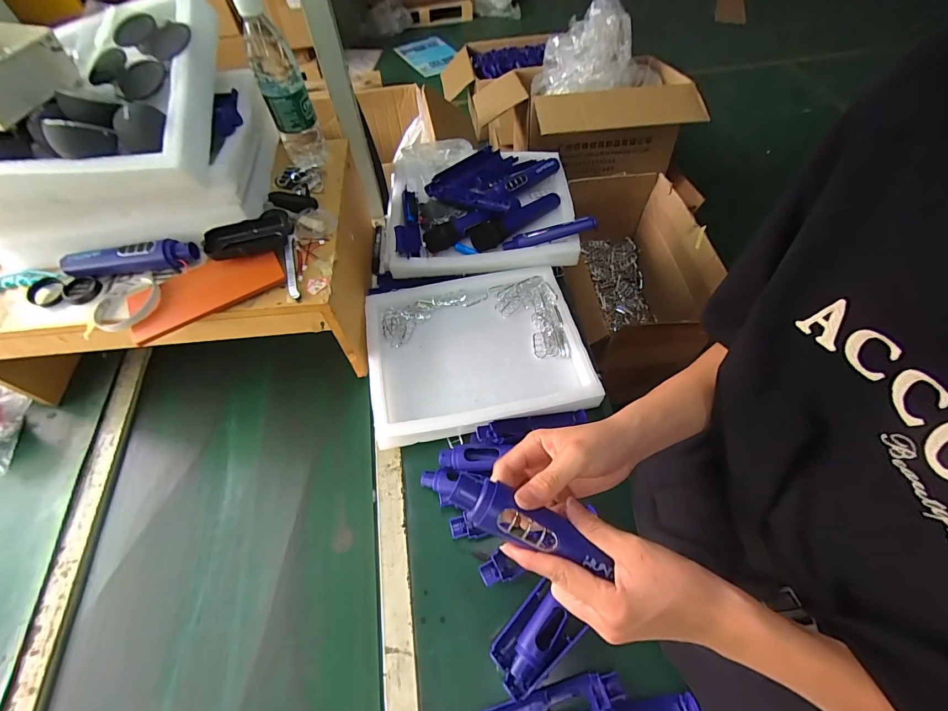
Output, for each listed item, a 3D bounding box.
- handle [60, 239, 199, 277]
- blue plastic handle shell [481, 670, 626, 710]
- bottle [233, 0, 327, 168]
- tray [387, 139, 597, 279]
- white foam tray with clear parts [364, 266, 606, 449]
[{"bbox_3d":[-0.472,-0.133,0.560,0.177,0.030,0.028,-7,58,-3],"label":"handle"},{"bbox_3d":[0.083,0.398,0.464,0.172,0.021,0.033,-13,57,-5],"label":"blue plastic handle shell"},{"bbox_3d":[-0.286,-0.399,0.618,0.065,0.218,0.055,-20,59,-11],"label":"bottle"},{"bbox_3d":[0.015,-0.304,0.822,0.379,0.076,0.301,-3,57,1],"label":"tray"},{"bbox_3d":[0.001,-0.009,0.705,0.346,0.063,0.282,-12,57,-5],"label":"white foam tray with clear parts"}]

